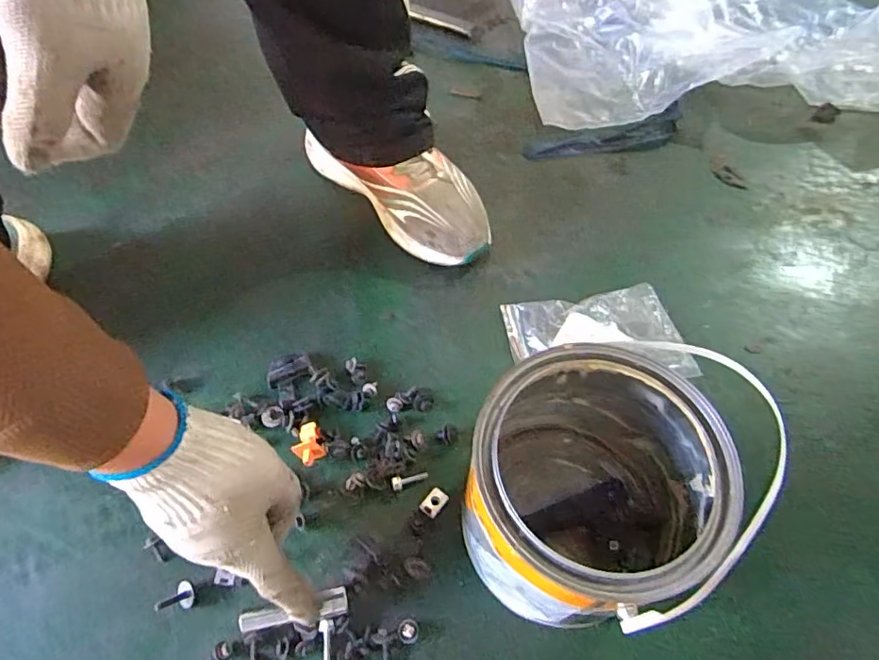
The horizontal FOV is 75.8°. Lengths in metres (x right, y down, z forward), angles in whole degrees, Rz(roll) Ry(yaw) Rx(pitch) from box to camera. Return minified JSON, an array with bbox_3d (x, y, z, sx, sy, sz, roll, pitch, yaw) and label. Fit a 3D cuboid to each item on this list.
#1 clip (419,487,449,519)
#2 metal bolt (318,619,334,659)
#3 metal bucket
[{"bbox_3d":[-0.005,0.145,0.477,0.017,0.004,0.023,34,63,19],"label":"clip"},{"bbox_3d":[-0.084,0.233,0.422,0.011,0.011,0.032,-6,71,-3],"label":"metal bolt"},{"bbox_3d":[0.113,0.113,0.407,0.163,0.157,0.171,0,58,0],"label":"metal bucket"}]

